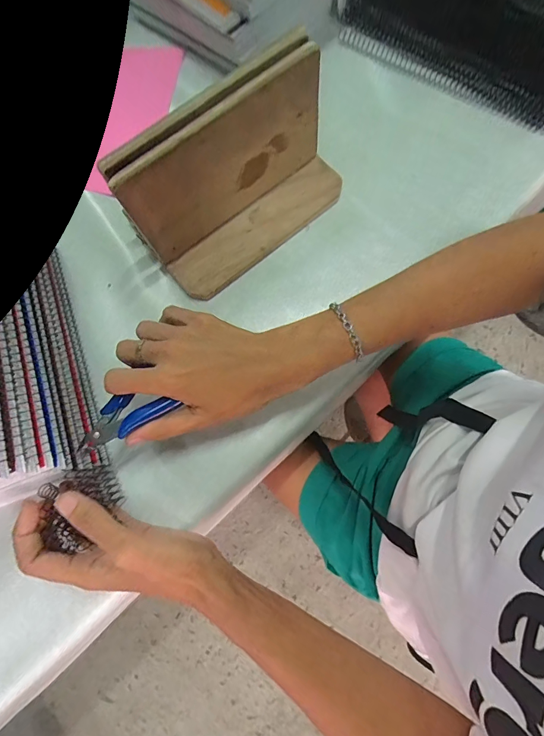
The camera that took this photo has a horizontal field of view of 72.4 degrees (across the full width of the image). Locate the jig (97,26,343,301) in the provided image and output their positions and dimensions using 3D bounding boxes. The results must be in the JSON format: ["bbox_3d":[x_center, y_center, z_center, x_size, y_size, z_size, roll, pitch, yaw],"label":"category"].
[{"bbox_3d":[-0.022,-0.160,0.325,0.197,0.118,0.075,-41,77,-7],"label":"jig"}]

